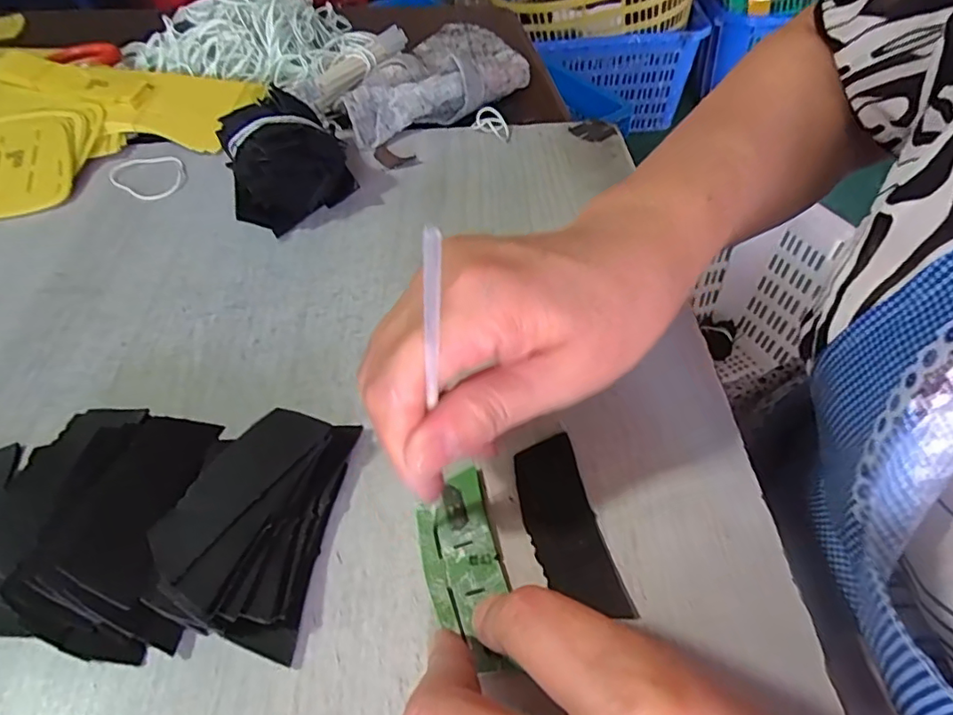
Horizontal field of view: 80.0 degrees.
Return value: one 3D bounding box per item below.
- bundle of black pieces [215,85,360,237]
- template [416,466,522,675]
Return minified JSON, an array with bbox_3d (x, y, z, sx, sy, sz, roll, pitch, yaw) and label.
[{"bbox_3d":[-0.124,-0.126,0.355,0.070,0.053,0.086,-25,53,-18],"label":"bundle of black pieces"},{"bbox_3d":[-0.005,0.076,0.209,0.028,0.004,0.072,-12,53,-6],"label":"template"}]

